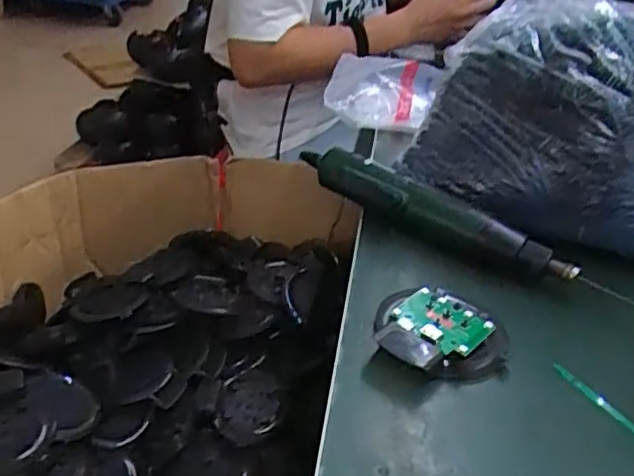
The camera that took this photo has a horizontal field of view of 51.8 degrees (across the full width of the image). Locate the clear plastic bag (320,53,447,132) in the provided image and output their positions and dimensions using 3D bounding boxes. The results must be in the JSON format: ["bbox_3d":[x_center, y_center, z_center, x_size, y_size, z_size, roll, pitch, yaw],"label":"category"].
[{"bbox_3d":[0.079,-0.183,0.803,0.121,0.026,0.124,22,55,10],"label":"clear plastic bag"}]

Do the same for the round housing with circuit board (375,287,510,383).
[{"bbox_3d":[0.082,0.061,0.444,0.089,0.024,0.089,5,32,-3],"label":"round housing with circuit board"}]

